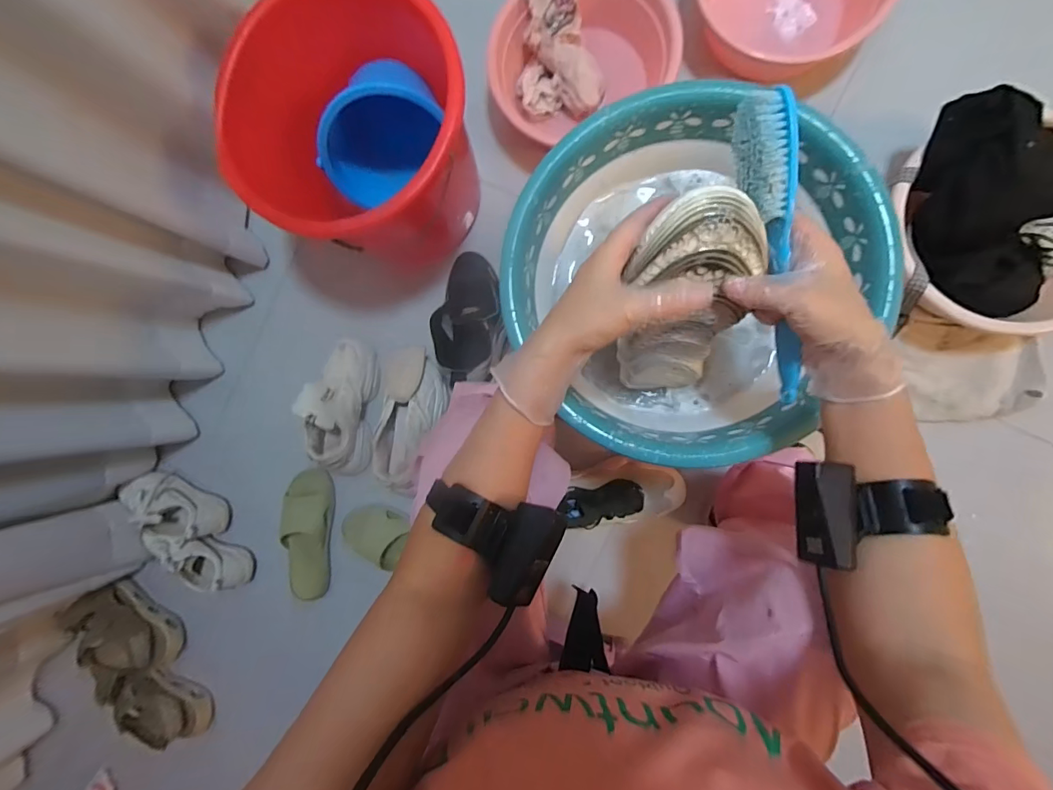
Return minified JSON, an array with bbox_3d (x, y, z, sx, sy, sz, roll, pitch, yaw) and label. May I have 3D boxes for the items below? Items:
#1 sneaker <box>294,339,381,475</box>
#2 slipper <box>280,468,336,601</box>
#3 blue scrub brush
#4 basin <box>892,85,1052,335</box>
[{"bbox_3d":[-0.331,0.021,0.796,0.081,0.114,0.230,4,91,7],"label":"sneaker"},{"bbox_3d":[-0.418,0.267,0.864,0.085,0.046,0.255,8,91,7],"label":"slipper"},{"bbox_3d":[0.195,-0.107,0.352,0.036,0.030,0.231,-13,108,7],"label":"blue scrub brush"},{"bbox_3d":[0.692,-0.245,0.651,0.293,0.135,0.294,0,90,7],"label":"basin"}]

